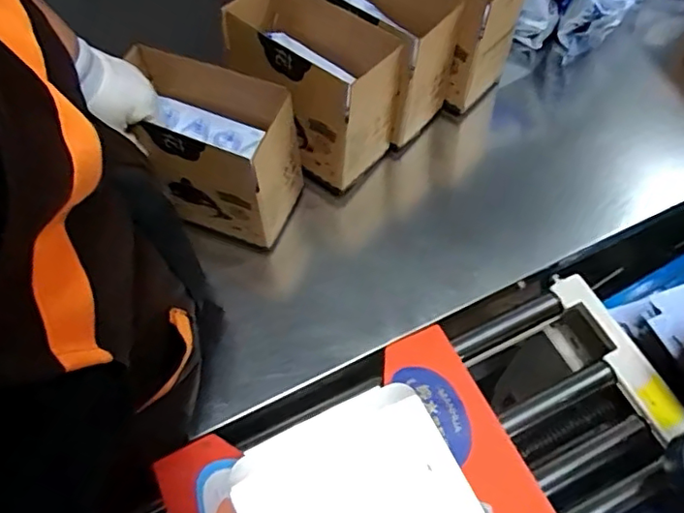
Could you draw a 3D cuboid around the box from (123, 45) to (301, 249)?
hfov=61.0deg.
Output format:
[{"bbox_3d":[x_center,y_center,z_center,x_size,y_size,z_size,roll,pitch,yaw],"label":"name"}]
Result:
[{"bbox_3d":[-0.153,-0.121,0.651,0.193,0.143,0.116,20,66,11],"label":"box"}]

